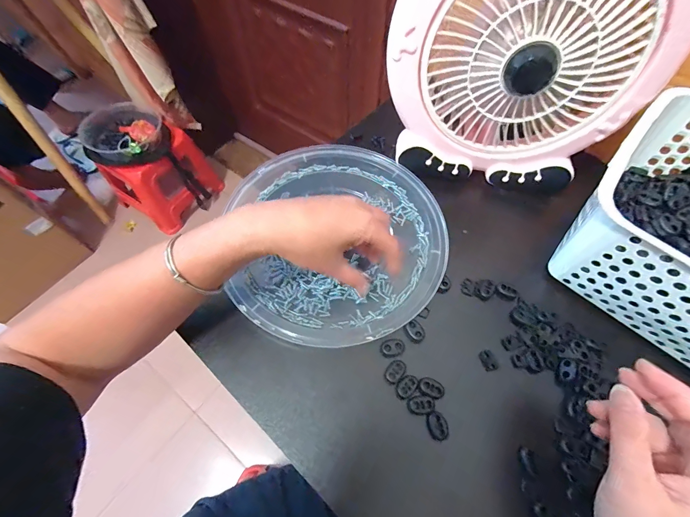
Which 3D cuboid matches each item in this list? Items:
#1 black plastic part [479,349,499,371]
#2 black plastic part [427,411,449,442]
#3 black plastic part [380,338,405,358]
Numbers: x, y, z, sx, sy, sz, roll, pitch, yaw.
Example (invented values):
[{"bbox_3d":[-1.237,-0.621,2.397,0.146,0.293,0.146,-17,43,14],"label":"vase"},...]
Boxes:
[{"bbox_3d":[0.134,0.095,0.304,0.012,0.009,0.019,-27,65,-15],"label":"black plastic part"},{"bbox_3d":[0.078,0.140,0.273,0.017,0.004,0.022,-12,62,-7],"label":"black plastic part"},{"bbox_3d":[0.044,0.083,0.305,0.023,0.009,0.015,-11,62,-7],"label":"black plastic part"}]

